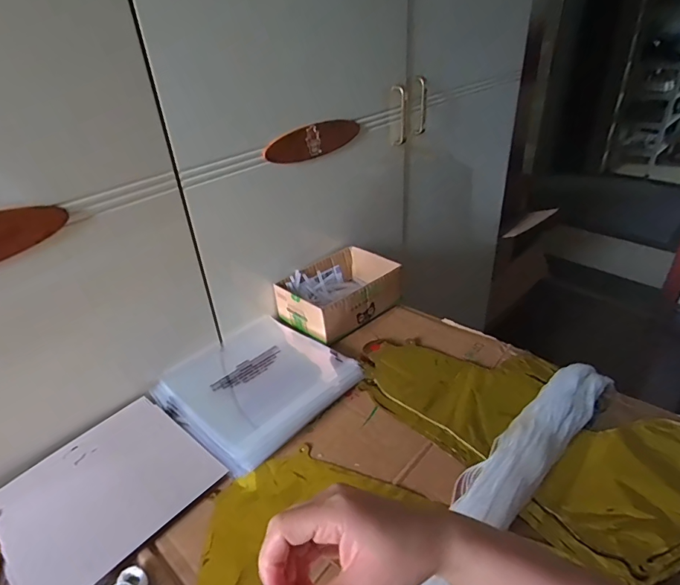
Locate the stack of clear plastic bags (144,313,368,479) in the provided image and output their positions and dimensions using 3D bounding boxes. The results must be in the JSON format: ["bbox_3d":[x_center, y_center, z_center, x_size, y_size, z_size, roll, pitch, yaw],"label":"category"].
[{"bbox_3d":[-0.120,0.122,0.616,0.217,0.018,0.219,26,44,38],"label":"stack of clear plastic bags"}]

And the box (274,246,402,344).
[{"bbox_3d":[0.001,0.000,0.740,0.188,0.068,0.135,-30,41,-33],"label":"box"}]

